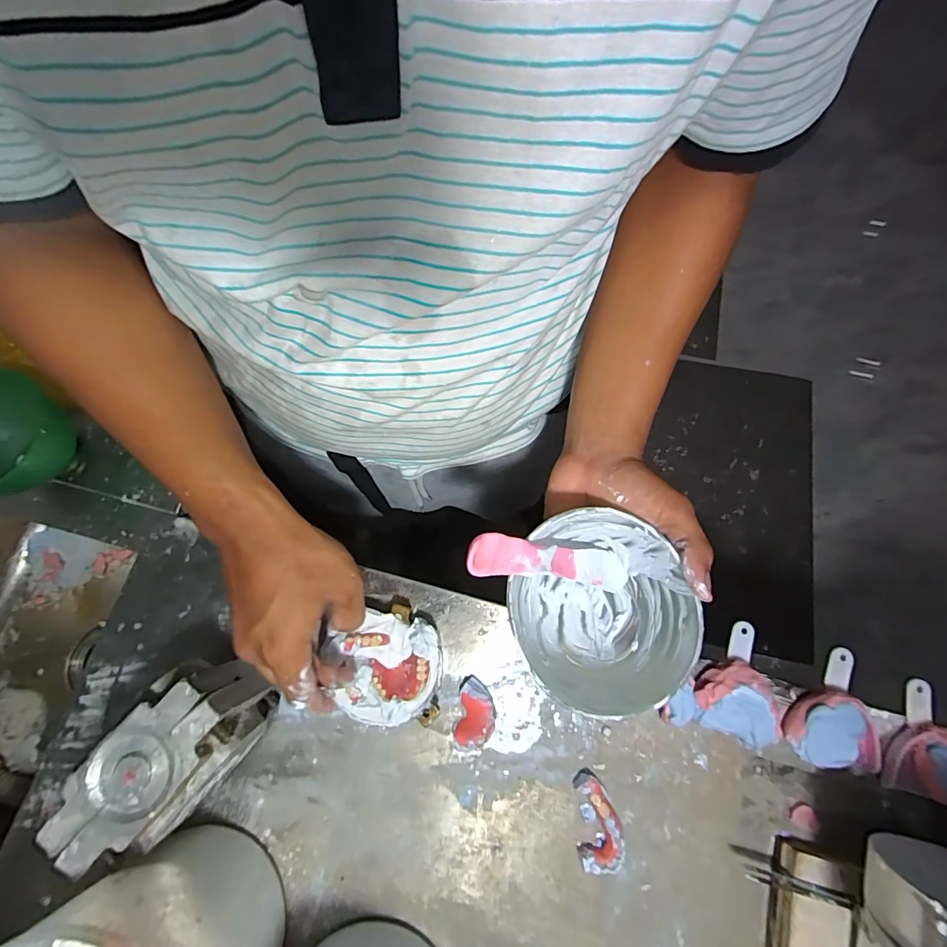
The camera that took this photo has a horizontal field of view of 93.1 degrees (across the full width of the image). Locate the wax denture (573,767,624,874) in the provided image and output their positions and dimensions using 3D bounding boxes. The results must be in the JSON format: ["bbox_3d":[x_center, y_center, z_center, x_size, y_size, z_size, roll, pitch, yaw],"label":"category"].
[{"bbox_3d":[0.107,0.296,0.382,0.035,0.021,0.070,0,74,1],"label":"wax denture"}]

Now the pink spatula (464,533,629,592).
[{"bbox_3d":[0.058,0.063,0.317,0.159,0.012,0.028,15,69,-37],"label":"pink spatula"}]

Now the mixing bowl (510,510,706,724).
[{"bbox_3d":[0.087,0.099,0.337,0.116,0.085,0.127,0,74,1],"label":"mixing bowl"}]

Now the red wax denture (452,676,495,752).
[{"bbox_3d":[0.002,0.218,0.405,0.034,0.015,0.058,10,74,4],"label":"red wax denture"}]

